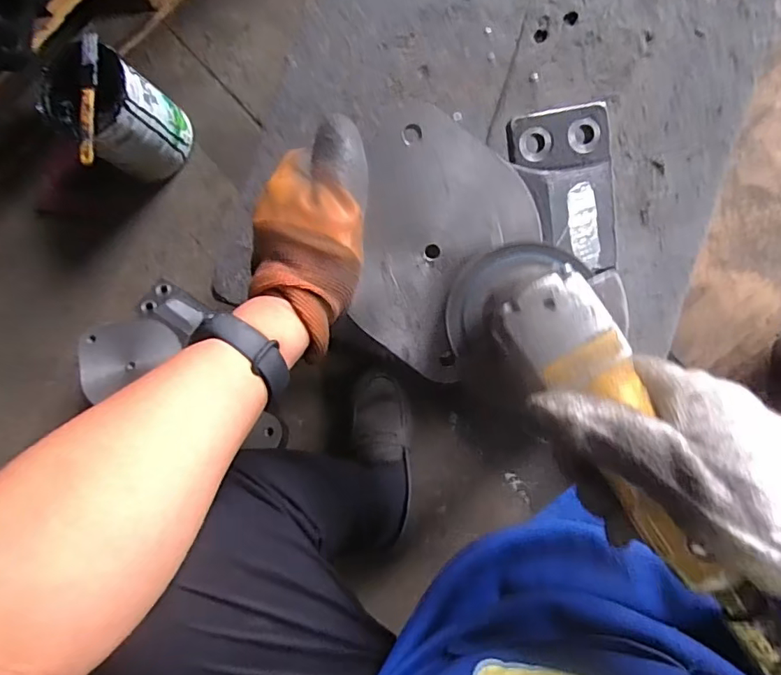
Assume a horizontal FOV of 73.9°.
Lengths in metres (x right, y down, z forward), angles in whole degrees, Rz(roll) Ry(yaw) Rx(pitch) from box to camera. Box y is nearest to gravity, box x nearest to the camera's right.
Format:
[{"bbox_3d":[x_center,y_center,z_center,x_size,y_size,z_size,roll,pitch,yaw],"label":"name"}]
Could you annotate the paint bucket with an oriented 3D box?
[{"bbox_3d":[-0.364,-0.298,0.702,0.123,0.159,0.123,45,94,8],"label":"paint bucket"}]

